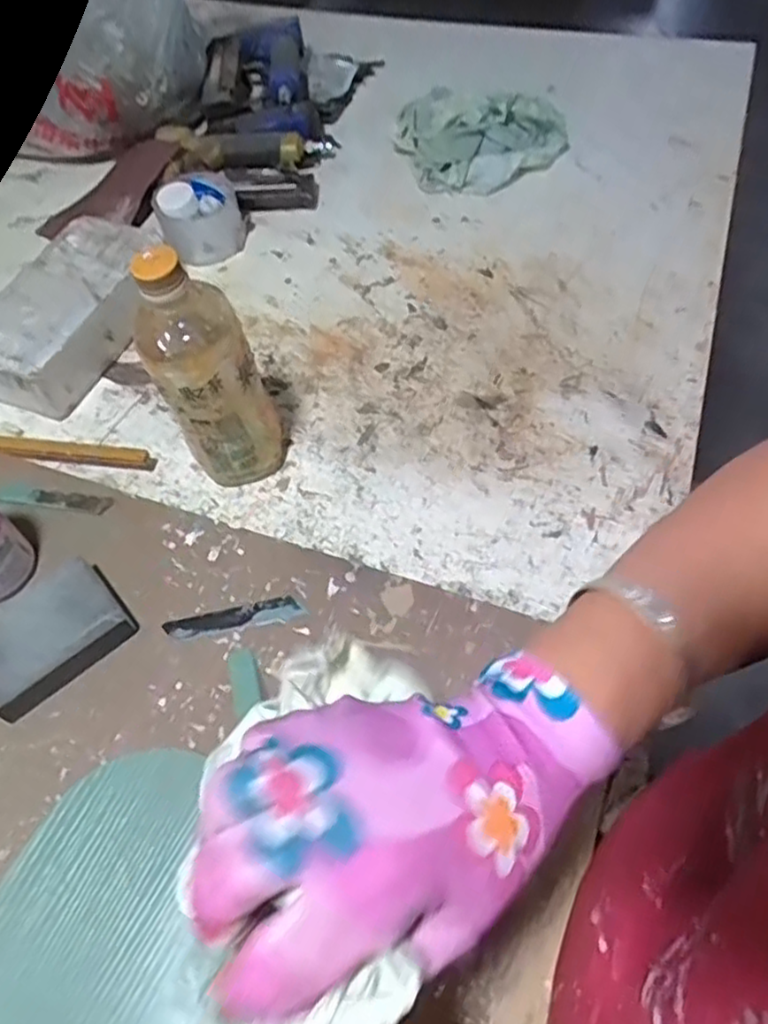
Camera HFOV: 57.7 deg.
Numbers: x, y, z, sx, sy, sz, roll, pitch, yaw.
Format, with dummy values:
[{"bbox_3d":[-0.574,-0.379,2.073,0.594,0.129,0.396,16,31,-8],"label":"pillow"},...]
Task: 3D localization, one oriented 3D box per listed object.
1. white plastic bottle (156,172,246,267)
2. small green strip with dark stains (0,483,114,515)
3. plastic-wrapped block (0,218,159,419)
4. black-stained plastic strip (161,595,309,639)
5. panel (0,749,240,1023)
[{"bbox_3d":[-0.189,-0.309,0.719,0.084,0.062,0.091,-16,58,-8],"label":"white plastic bottle"},{"bbox_3d":[-0.267,-0.010,0.559,0.096,0.004,0.019,6,57,6],"label":"small green strip with dark stains"},{"bbox_3d":[-0.289,-0.186,0.653,0.111,0.066,0.206,24,61,17],"label":"plastic-wrapped block"},{"bbox_3d":[-0.105,0.075,0.492,0.098,0.006,0.019,-10,57,-4],"label":"black-stained plastic strip"},{"bbox_3d":[-0.144,0.226,0.390,0.147,0.007,0.166,21,60,15],"label":"panel"}]

